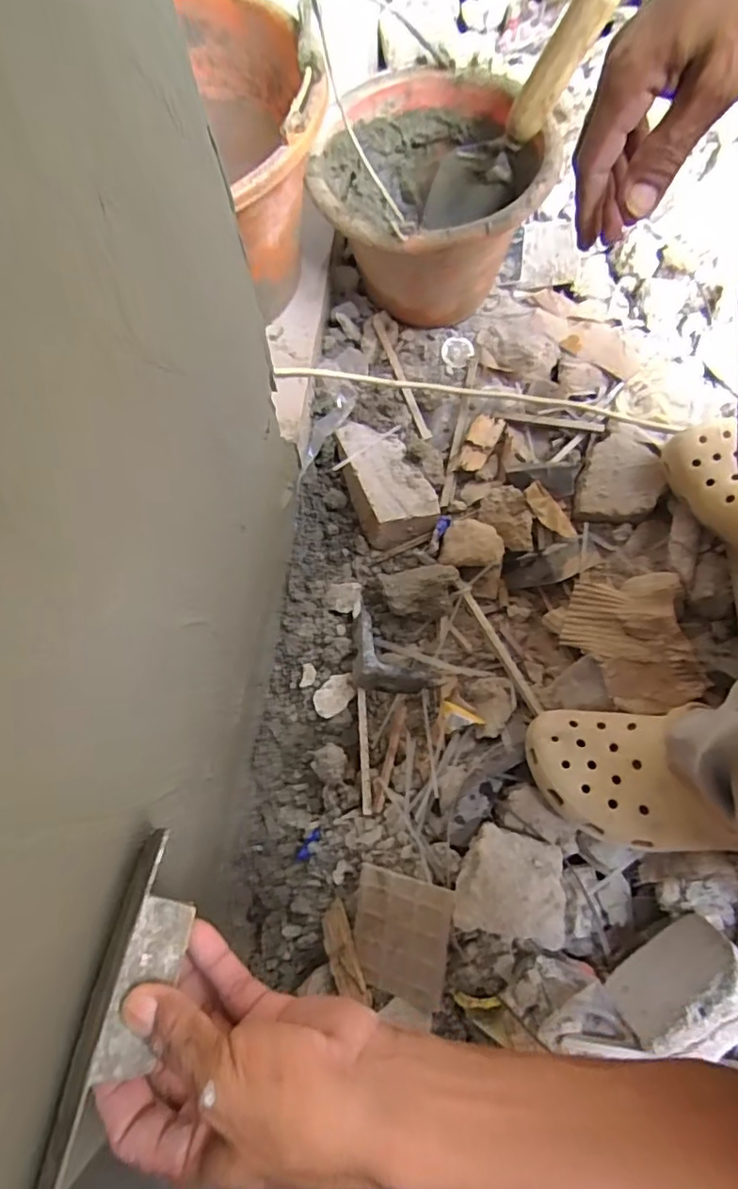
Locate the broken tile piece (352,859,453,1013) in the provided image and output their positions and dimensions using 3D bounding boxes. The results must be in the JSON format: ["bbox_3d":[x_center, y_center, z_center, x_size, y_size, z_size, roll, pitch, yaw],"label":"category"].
[{"bbox_3d":[0.027,0.289,0.498,0.080,0.007,0.099,8,94,24],"label":"broken tile piece"}]

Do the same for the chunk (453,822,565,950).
[{"bbox_3d":[0.120,0.245,0.502,0.086,0.032,0.080,10,74,4],"label":"chunk"}]

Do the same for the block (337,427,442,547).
[{"bbox_3d":[0.016,-0.134,0.644,0.082,0.046,0.158,-19,74,-5],"label":"block"}]

